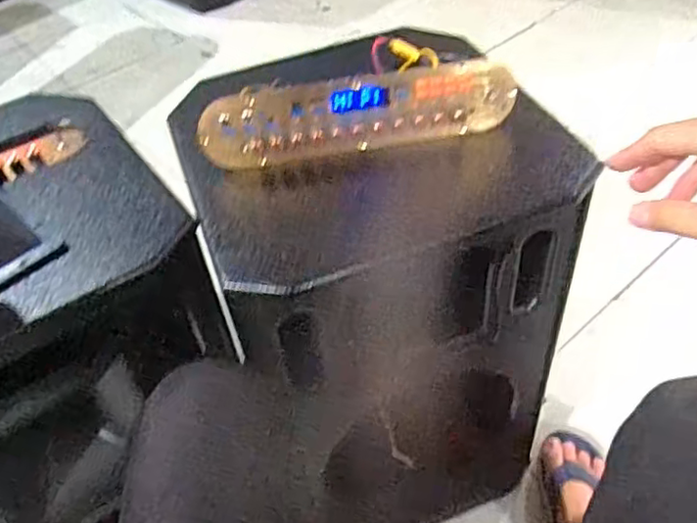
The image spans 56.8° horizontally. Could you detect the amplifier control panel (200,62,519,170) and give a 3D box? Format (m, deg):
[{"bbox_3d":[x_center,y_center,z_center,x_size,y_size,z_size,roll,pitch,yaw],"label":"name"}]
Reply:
[{"bbox_3d":[0.010,-0.139,0.605,0.293,0.068,0.020,-10,17,-2],"label":"amplifier control panel"}]

